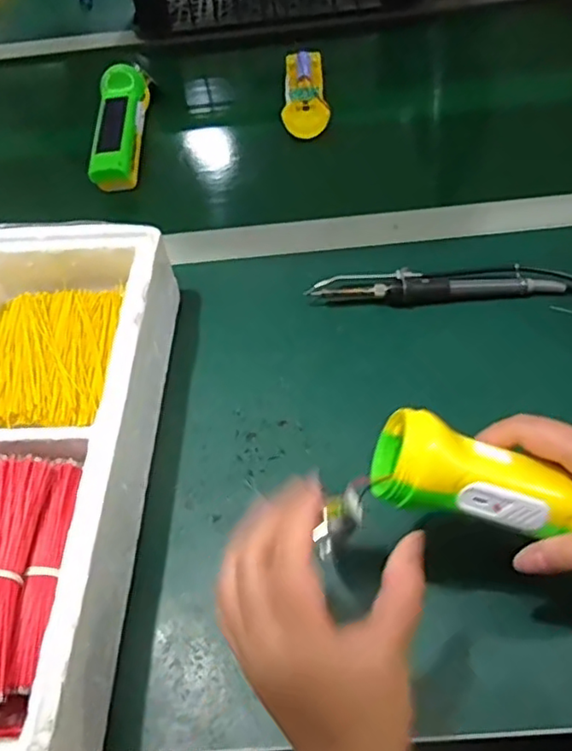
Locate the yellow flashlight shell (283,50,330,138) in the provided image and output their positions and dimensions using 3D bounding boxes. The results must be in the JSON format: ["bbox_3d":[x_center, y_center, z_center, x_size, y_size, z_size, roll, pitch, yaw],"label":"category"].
[{"bbox_3d":[0.021,-0.340,0.713,0.051,0.026,0.152,-4,58,2],"label":"yellow flashlight shell"}]

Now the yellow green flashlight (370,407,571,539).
[{"bbox_3d":[0.104,0.059,0.325,0.110,0.038,0.047,18,61,6],"label":"yellow green flashlight"}]

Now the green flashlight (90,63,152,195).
[{"bbox_3d":[-0.186,-0.283,0.687,0.052,0.043,0.175,-4,57,2],"label":"green flashlight"}]

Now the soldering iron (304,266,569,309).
[{"bbox_3d":[0.128,-0.078,0.527,0.208,0.019,0.034,-3,58,2],"label":"soldering iron"}]

